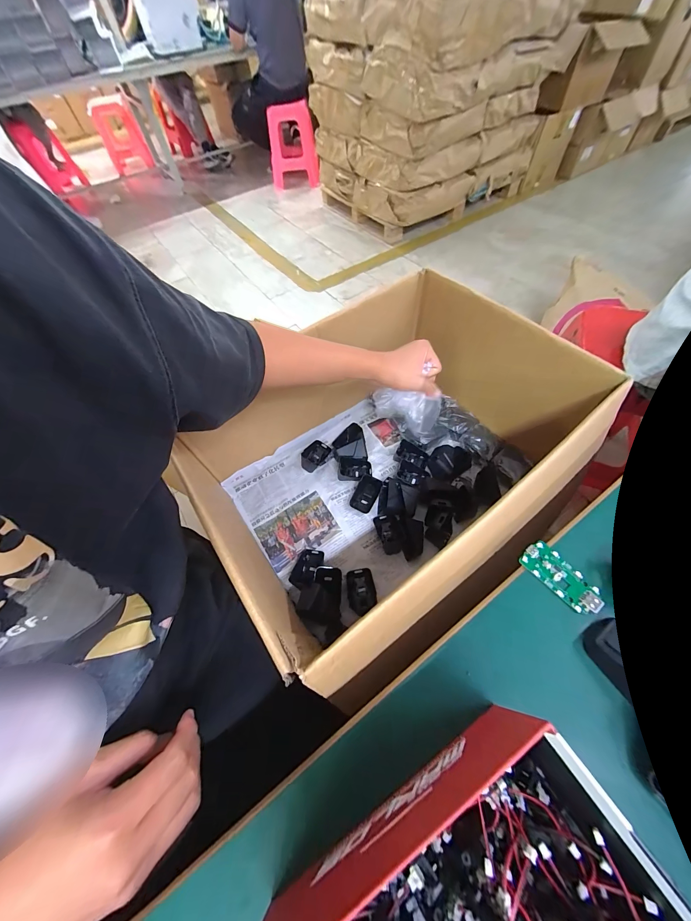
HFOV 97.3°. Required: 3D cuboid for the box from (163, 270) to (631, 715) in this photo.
[{"bbox_3d":[0.072,-0.004,0.497,0.521,0.272,0.413,-34,62,-15],"label":"box"}]

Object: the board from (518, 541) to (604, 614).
[{"bbox_3d":[0.191,0.103,0.270,0.032,0.009,0.064,-34,62,-15],"label":"board"}]

